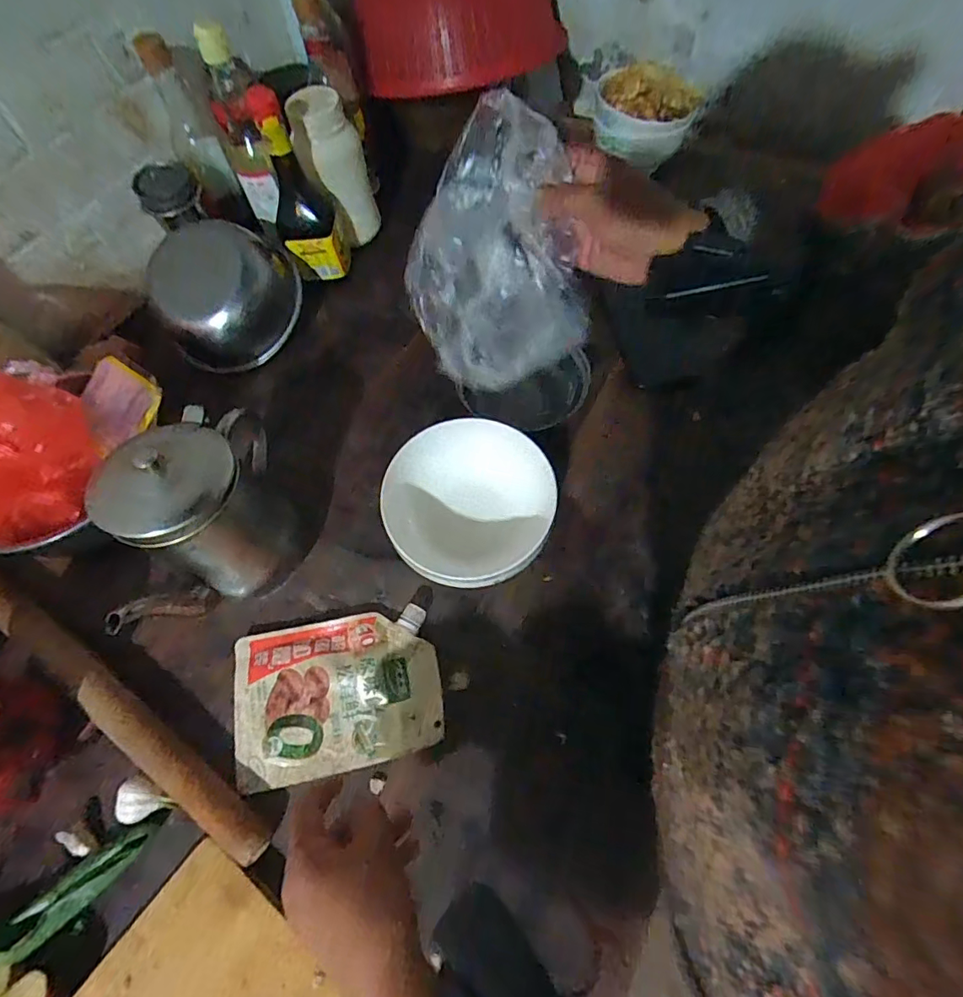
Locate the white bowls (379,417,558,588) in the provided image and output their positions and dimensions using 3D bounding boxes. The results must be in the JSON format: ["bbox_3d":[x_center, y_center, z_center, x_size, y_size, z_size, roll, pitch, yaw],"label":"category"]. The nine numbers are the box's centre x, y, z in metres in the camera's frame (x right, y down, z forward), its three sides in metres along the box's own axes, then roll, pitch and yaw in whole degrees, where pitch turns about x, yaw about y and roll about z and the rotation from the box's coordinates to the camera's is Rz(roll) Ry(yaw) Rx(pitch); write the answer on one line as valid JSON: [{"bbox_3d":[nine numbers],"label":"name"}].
[{"bbox_3d":[-0.010,0.005,0.493,0.172,0.066,0.143,2,62,-1],"label":"white bowls"}]

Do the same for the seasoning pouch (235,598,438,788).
[{"bbox_3d":[-0.125,0.163,0.440,0.173,0.023,0.123,-10,63,-7],"label":"seasoning pouch"}]

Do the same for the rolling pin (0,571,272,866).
[{"bbox_3d":[-0.329,0.155,0.429,0.399,0.023,0.026,33,66,15],"label":"rolling pin"}]

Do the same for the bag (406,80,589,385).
[{"bbox_3d":[0.015,-0.165,0.367,0.126,0.179,0.058,16,63,7],"label":"bag"}]

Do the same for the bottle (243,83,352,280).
[{"bbox_3d":[-0.223,-0.375,0.632,0.081,0.199,0.066,-19,63,-9],"label":"bottle"}]

